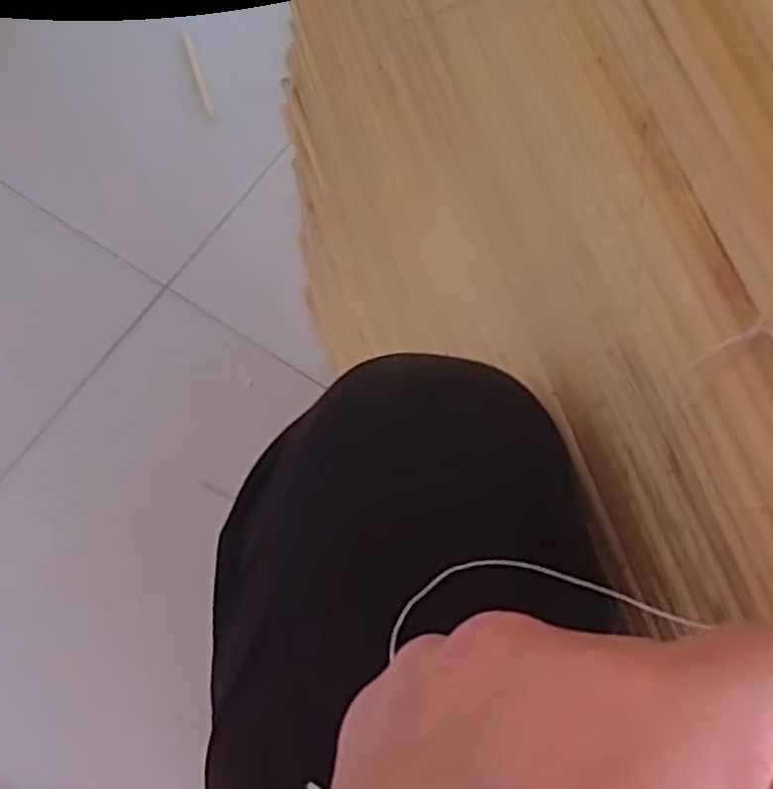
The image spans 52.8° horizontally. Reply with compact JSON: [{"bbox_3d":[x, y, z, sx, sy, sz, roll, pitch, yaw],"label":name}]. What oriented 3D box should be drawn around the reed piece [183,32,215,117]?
[{"bbox_3d":[-0.198,-0.339,0.822,0.008,0.010,0.108,-17,72,-7],"label":"reed piece"}]

